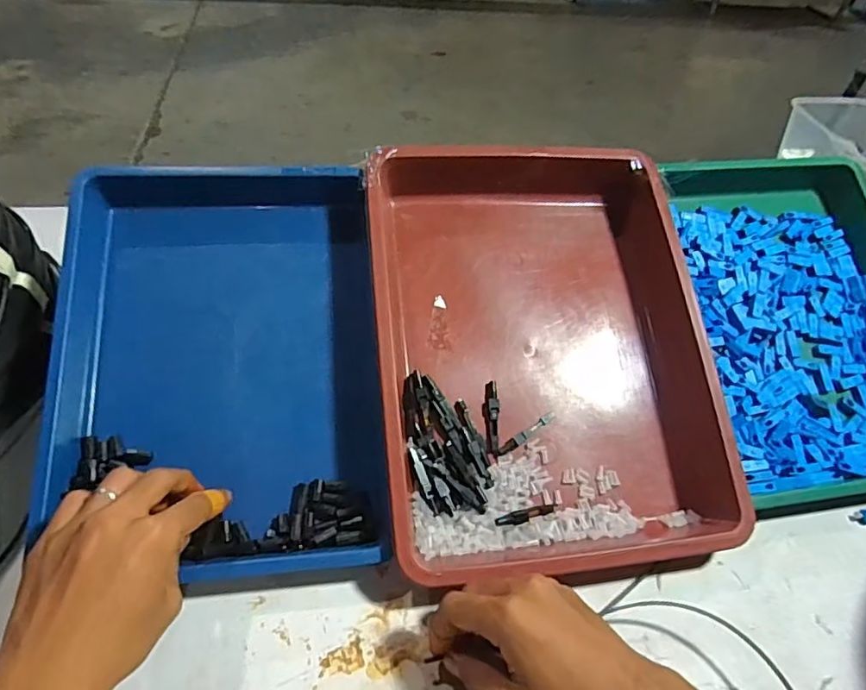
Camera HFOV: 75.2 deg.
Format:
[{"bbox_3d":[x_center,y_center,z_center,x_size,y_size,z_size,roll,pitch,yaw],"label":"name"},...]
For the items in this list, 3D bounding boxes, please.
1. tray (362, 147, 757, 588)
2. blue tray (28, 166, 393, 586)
[{"bbox_3d":[0.086,0.000,0.466,0.264,0.064,0.339,-3,69,-11],"label":"tray"},{"bbox_3d":[-0.162,0.000,0.437,0.228,0.043,0.335,-2,73,-12],"label":"blue tray"}]

